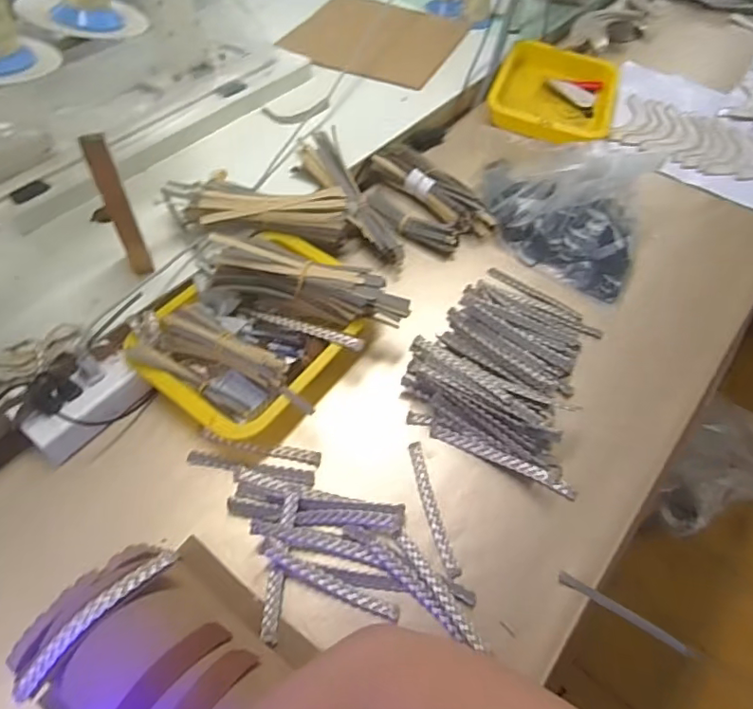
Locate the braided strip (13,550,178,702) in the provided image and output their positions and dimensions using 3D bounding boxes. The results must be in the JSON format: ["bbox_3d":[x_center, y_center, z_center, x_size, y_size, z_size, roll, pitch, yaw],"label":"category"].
[{"bbox_3d":[-0.200,0.186,0.385,0.016,0.025,0.124,38,62,20],"label":"braided strip"}]

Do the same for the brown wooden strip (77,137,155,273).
[{"bbox_3d":[-0.276,-0.152,0.585,0.026,0.178,0.015,-16,58,-14],"label":"brown wooden strip"}]

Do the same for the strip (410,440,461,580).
[{"bbox_3d":[0.056,0.152,0.544,0.015,0.004,0.139,-9,57,-10],"label":"strip"}]

